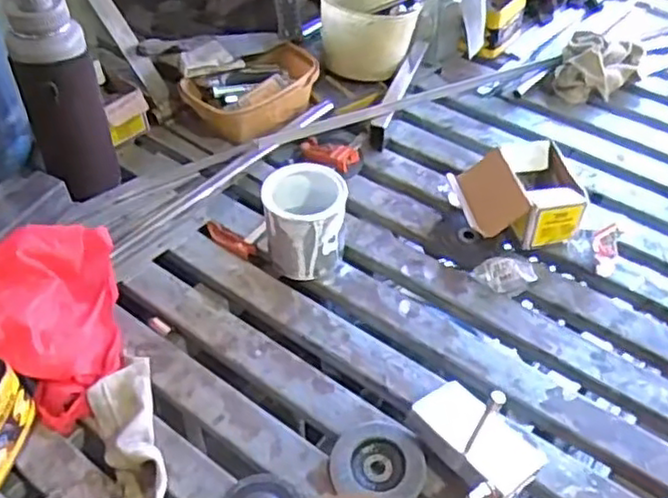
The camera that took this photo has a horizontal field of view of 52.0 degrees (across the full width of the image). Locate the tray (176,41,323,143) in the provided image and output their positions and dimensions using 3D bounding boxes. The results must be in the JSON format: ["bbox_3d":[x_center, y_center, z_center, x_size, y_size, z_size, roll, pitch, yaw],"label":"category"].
[{"bbox_3d":[-0.116,-0.240,1.049,0.192,0.067,0.134,-32,55,-27],"label":"tray"}]

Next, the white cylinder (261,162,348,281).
[{"bbox_3d":[-0.035,-0.039,0.858,0.101,0.114,0.117,3,47,1],"label":"white cylinder"}]

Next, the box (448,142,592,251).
[{"bbox_3d":[0.246,-0.069,0.919,0.150,0.079,0.153,-7,47,-7],"label":"box"}]

